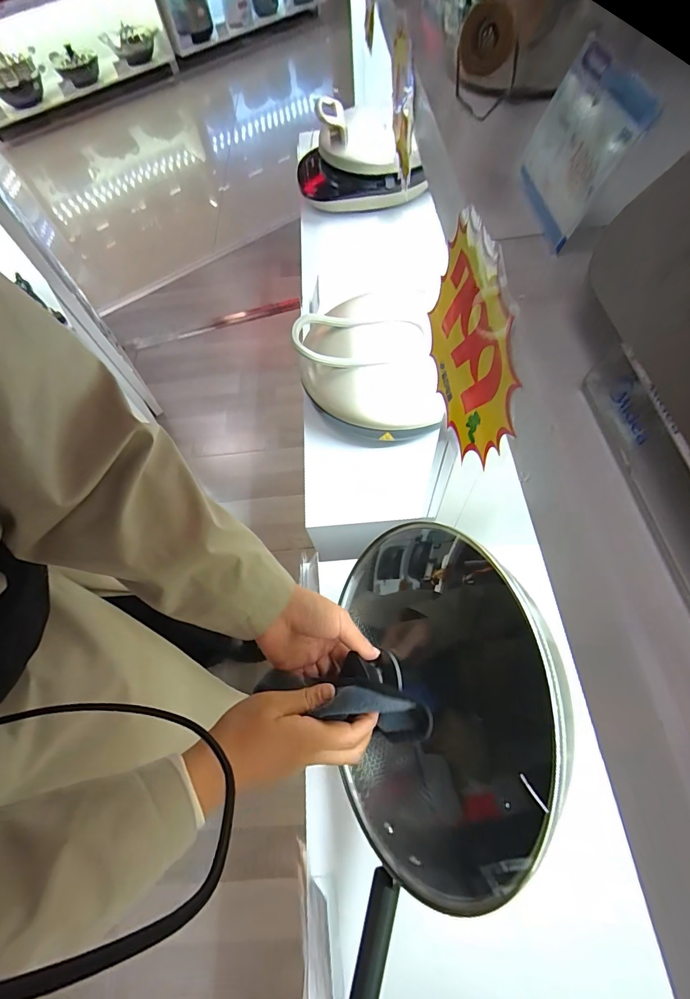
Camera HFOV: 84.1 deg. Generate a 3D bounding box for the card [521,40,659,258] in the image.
[{"bbox_3d":[0.142,-0.217,0.236,0.011,0.068,0.112,5,62,-12],"label":"card"}]

